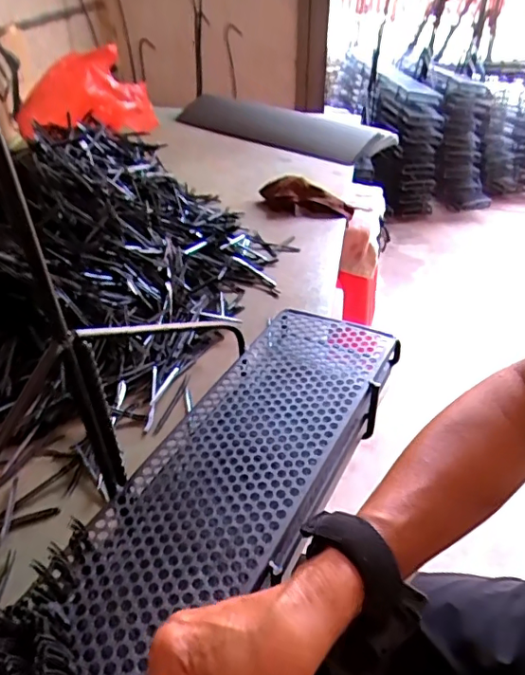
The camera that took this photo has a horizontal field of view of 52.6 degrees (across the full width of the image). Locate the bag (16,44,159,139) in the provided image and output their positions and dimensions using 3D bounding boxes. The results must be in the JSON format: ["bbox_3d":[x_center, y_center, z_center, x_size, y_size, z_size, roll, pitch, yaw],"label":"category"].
[{"bbox_3d":[-0.433,-0.592,1.290,0.393,0.178,0.124,19,42,24],"label":"bag"}]

